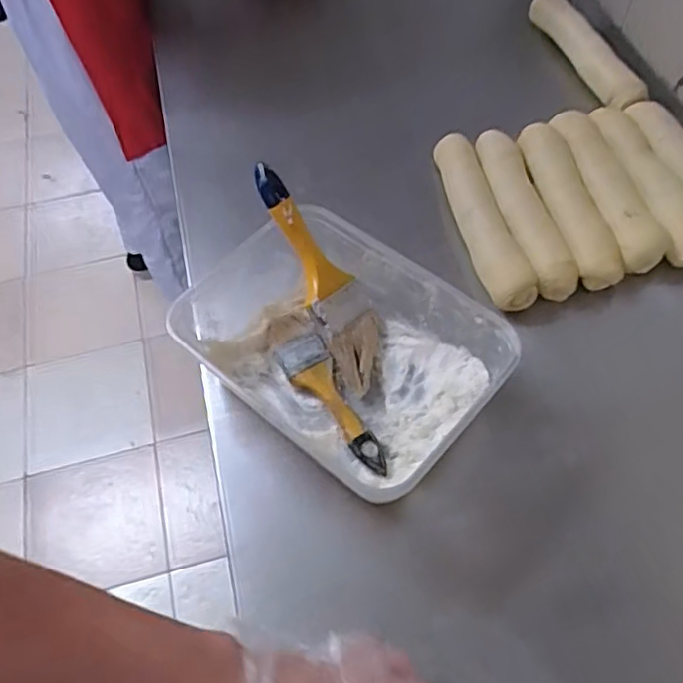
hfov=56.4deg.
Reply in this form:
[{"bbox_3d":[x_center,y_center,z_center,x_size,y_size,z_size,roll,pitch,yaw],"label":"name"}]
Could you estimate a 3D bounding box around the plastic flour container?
[{"bbox_3d":[-0.002,0.004,0.567,0.195,0.075,0.268,-40,65,-21],"label":"plastic flour container"}]

